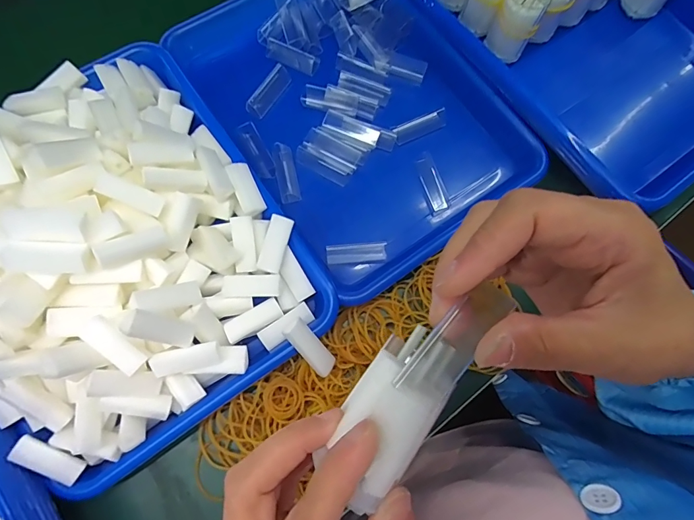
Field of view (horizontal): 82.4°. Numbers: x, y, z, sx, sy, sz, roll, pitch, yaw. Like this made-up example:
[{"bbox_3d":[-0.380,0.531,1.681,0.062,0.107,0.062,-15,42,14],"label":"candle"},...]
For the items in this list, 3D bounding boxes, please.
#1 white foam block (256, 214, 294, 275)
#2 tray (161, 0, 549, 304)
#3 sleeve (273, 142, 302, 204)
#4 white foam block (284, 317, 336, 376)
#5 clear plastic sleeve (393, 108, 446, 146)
[{"bbox_3d":[-0.058,-0.013,0.320,0.019,0.006,0.045,18,93,4],"label":"white foam block"},{"bbox_3d":[0.004,-0.148,0.389,0.226,0.043,0.317,-33,77,-11],"label":"tray"},{"bbox_3d":[-0.057,-0.082,0.373,0.018,0.011,0.058,-12,74,-5],"label":"sleeve"},{"bbox_3d":[-0.028,0.066,0.301,0.017,0.010,0.048,-41,95,-12],"label":"white foam block"},{"bbox_3d":[0.072,-0.133,0.393,0.054,0.008,0.018,-28,76,-9],"label":"clear plastic sleeve"}]

